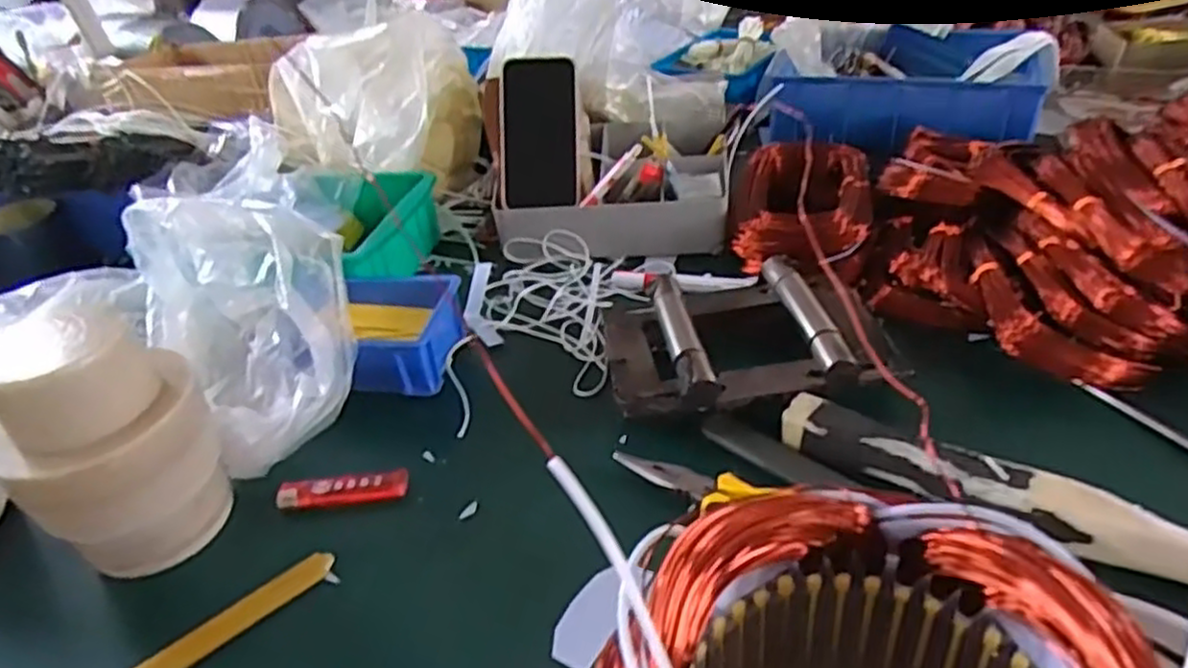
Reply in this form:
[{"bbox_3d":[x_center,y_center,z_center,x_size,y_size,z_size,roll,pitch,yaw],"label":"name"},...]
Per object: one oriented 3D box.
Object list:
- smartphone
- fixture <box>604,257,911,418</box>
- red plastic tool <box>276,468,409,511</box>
[{"bbox_3d":[-0.053,-0.191,0.714,0.072,0.140,0.009,-1,2,6],"label":"smartphone"},{"bbox_3d":[0.107,0.004,0.558,0.198,0.050,0.151,-8,36,-1],"label":"fixture"},{"bbox_3d":[-0.167,0.105,0.503,0.083,0.016,0.018,-8,36,0],"label":"red plastic tool"}]

